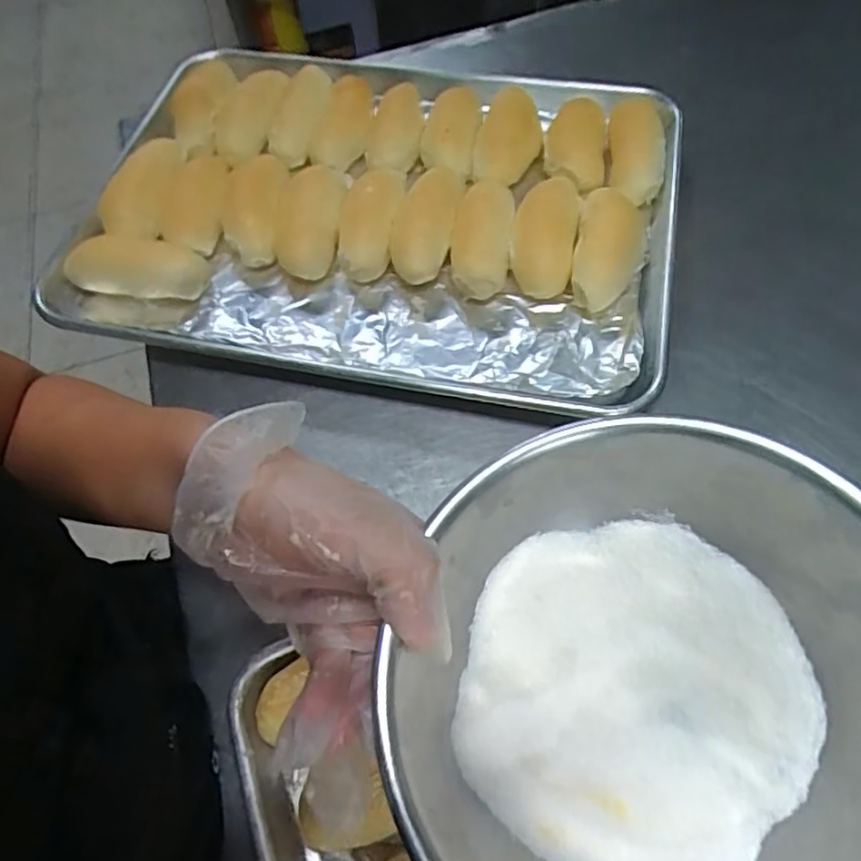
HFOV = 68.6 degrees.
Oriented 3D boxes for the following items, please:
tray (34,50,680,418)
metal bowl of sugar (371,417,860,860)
[{"bbox_3d":[-0.045,-0.189,0.517,0.461,0.046,0.346,9,62,10],"label":"tray"},{"bbox_3d":[0.071,0.088,0.211,0.156,0.070,0.167,-2,58,3],"label":"metal bowl of sugar"}]

